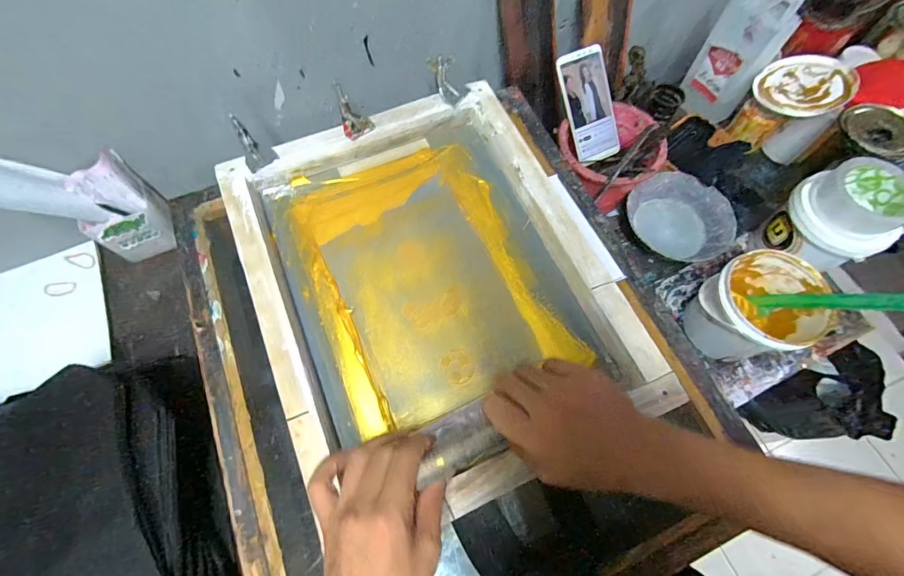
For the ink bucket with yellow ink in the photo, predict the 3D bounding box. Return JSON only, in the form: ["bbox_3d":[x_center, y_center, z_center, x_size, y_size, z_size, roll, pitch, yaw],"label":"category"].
[{"bbox_3d":[0.399,0.031,0.553,0.118,0.129,0.118,0,66,1],"label":"ink bucket with yellow ink"}]

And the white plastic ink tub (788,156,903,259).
[{"bbox_3d":[0.525,-0.105,0.530,0.098,0.067,0.121,-24,68,-9],"label":"white plastic ink tub"}]

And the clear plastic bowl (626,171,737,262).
[{"bbox_3d":[0.361,-0.109,0.655,0.128,0.067,0.159,-34,70,-13],"label":"clear plastic bowl"}]

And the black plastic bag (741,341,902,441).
[{"bbox_3d":[1.078,0.322,1.190,0.240,0.285,0.214,-41,72,-15],"label":"black plastic bag"}]

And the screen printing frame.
[{"bbox_3d":[-0.023,-0.017,0.460,0.365,0.051,0.433,-22,70,-10],"label":"screen printing frame"}]

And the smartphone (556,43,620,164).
[{"bbox_3d":[0.205,-0.270,0.609,0.076,0.011,0.154,-27,112,-11],"label":"smartphone"}]

